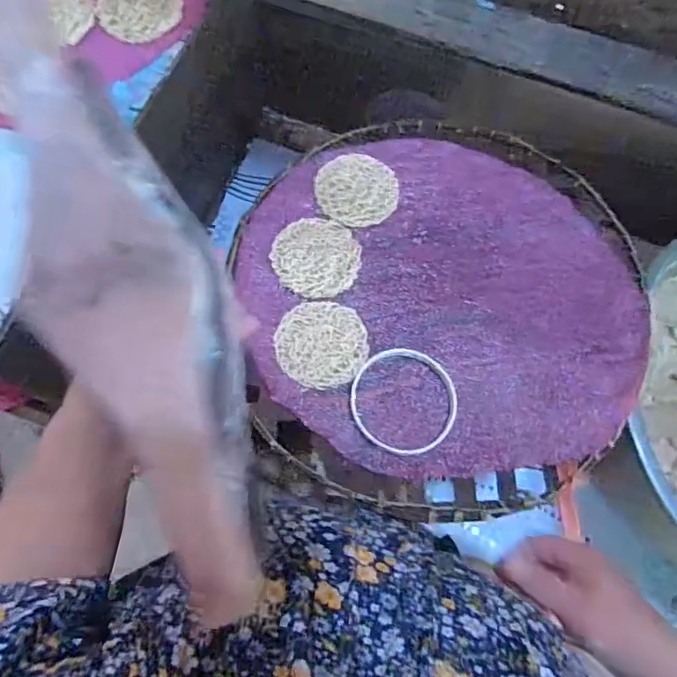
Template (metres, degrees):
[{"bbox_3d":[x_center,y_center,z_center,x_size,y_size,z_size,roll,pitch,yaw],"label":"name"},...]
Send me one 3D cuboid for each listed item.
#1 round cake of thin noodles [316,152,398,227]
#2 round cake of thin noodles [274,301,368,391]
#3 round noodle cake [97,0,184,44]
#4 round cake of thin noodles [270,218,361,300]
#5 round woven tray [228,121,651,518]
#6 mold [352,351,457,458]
[{"bbox_3d":[0.017,-0.145,0.510,0.078,0.004,0.076,1,71,-2],"label":"round cake of thin noodles"},{"bbox_3d":[-0.014,0.003,0.454,0.077,0.009,0.076,1,71,-2],"label":"round cake of thin noodles"},{"bbox_3d":[-0.201,-0.336,0.530,0.081,0.004,0.080,1,71,-2],"label":"round noodle cake"},{"bbox_3d":[-0.020,-0.075,0.484,0.078,0.006,0.077,1,71,-2],"label":"round cake of thin noodles"},{"bbox_3d":[0.092,-0.041,0.481,0.352,0.019,0.366,-11,72,-6],"label":"round woven tray"},{"bbox_3d":[0.055,0.052,0.442,0.089,0.005,0.088,1,71,-2],"label":"mold"}]

